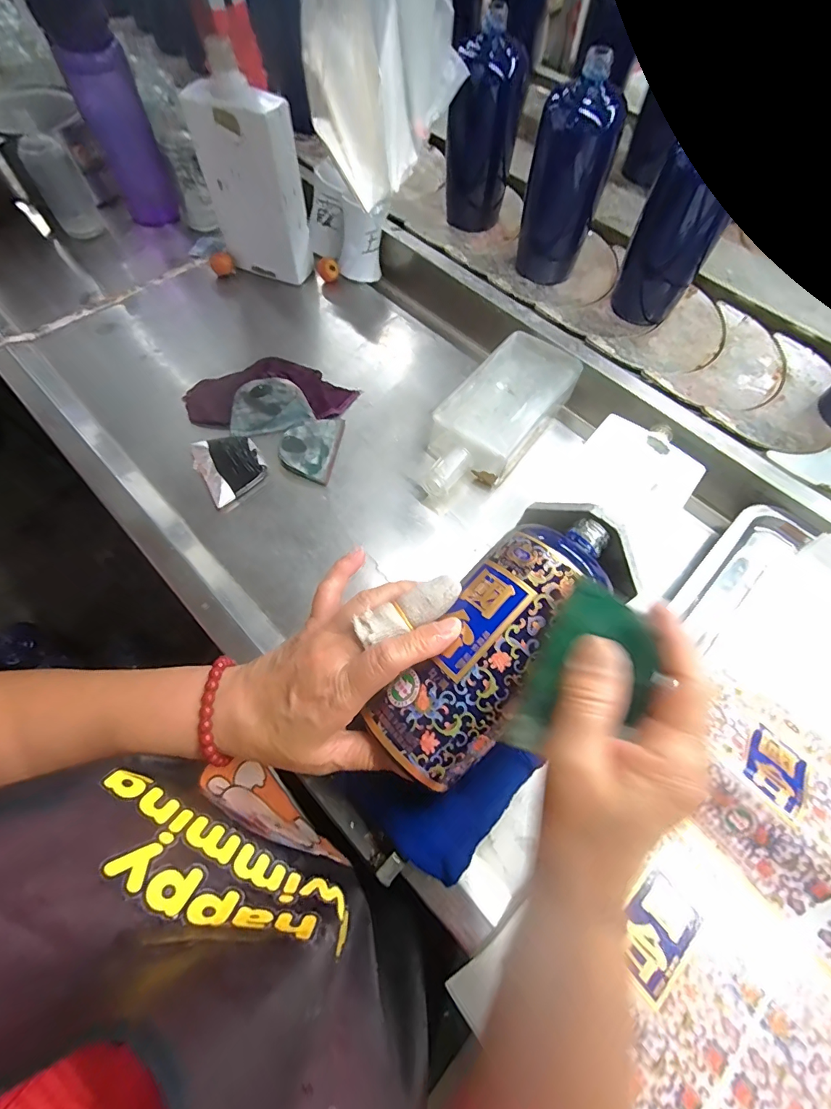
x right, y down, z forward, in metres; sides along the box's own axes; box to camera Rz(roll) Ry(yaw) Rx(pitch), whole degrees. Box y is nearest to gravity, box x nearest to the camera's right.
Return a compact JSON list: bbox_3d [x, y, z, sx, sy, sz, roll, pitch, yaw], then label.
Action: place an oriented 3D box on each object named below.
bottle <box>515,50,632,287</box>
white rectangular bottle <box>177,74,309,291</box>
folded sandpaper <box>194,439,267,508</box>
[{"bbox_3d":[0.169,-0.416,0.491,0.062,0.175,0.070,-41,73,-16],"label":"bottle"},{"bbox_3d":[-0.192,-0.432,0.521,0.112,0.180,0.050,20,68,8],"label":"white rectangular bottle"},{"bbox_3d":[-0.188,-0.092,0.441,0.061,0.006,0.079,-34,71,-14],"label":"folded sandpaper"}]

